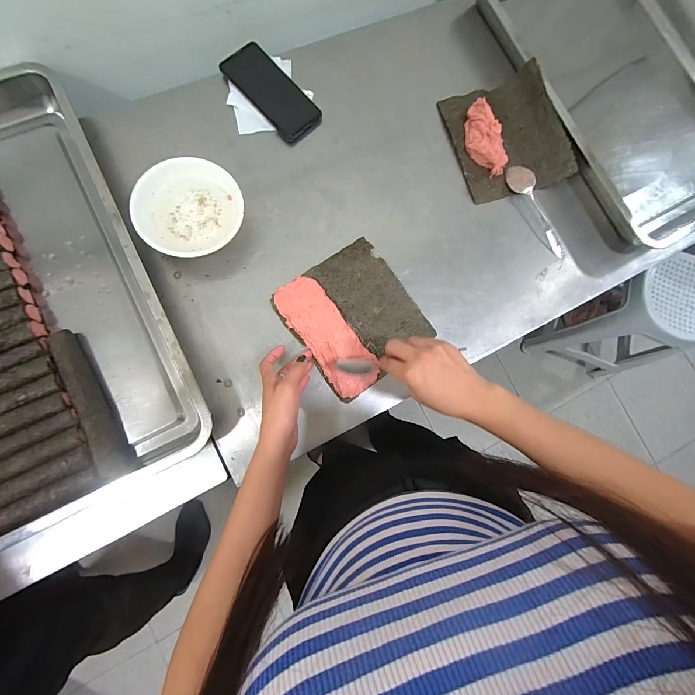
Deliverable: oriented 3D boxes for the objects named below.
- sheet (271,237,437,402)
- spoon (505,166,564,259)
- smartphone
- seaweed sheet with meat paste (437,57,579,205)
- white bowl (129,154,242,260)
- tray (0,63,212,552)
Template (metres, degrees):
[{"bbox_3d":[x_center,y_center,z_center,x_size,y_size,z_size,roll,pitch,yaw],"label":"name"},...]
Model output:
[{"bbox_3d":[0.011,-0.048,0.493,0.178,0.011,0.192,-35,87,-9],"label":"sheet"},{"bbox_3d":[0.323,-0.232,0.547,0.036,0.019,0.173,-30,86,-9],"label":"spoon"},{"bbox_3d":[-0.123,-0.417,0.529,0.167,0.014,0.079,45,80,1],"label":"smartphone"},{"bbox_3d":[0.271,-0.362,0.551,0.178,0.042,0.199,-19,84,-8],"label":"seaweed sheet with meat paste"},{"bbox_3d":[-0.225,-0.200,0.471,0.140,0.048,0.137,1,82,-6],"label":"white bowl"},{"bbox_3d":[-0.475,-0.069,0.430,0.393,0.052,0.614,-26,85,-9],"label":"tray"}]

